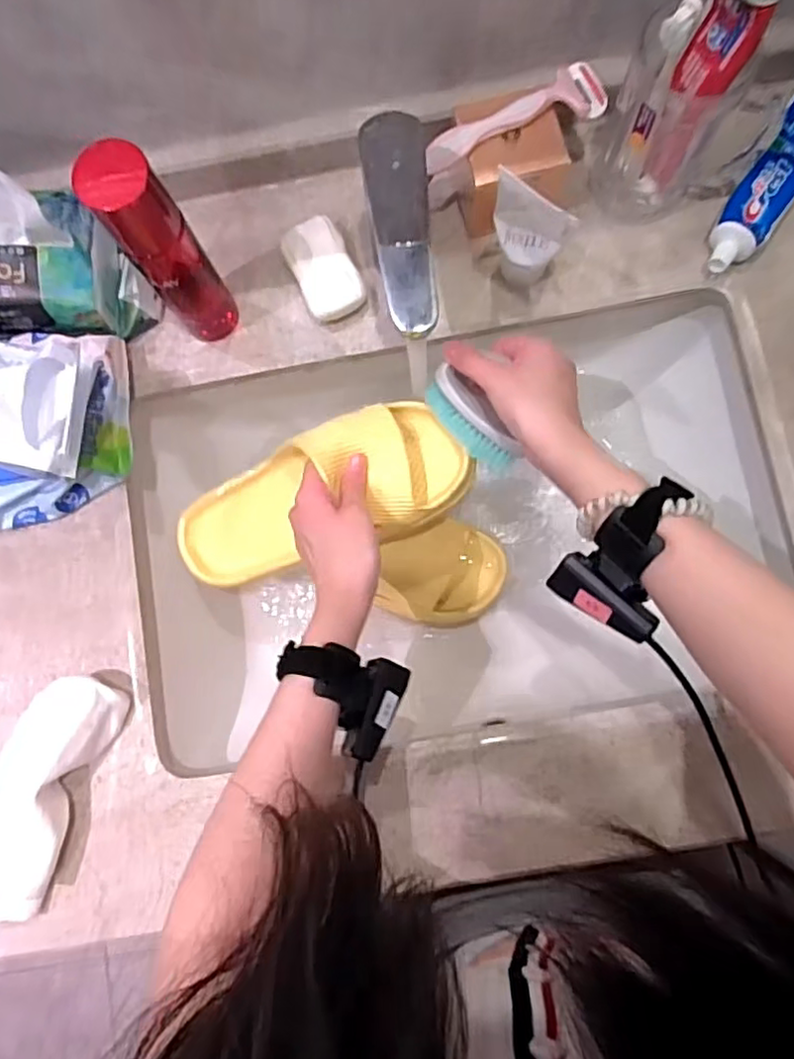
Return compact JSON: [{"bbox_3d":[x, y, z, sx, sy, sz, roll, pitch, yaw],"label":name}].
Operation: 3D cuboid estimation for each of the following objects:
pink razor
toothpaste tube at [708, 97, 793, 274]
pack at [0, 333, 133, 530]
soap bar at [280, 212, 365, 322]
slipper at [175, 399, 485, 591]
[{"bbox_3d":[0.084,-0.295,0.465,0.136,0.014,0.039,-25,82,-1],"label":"pink razor"},{"bbox_3d":[0.305,-0.284,0.510,0.048,0.026,0.203,35,85,8],"label":"toothpaste tube"},{"bbox_3d":[-0.292,-0.080,0.482,0.159,0.088,0.142,-4,82,3],"label":"pack"},{"bbox_3d":[-0.059,-0.208,0.521,0.046,0.026,0.083,-25,81,0],"label":"soap bar"},{"bbox_3d":[-0.066,-0.028,0.506,0.242,0.063,0.102,-20,81,14],"label":"slipper"}]

